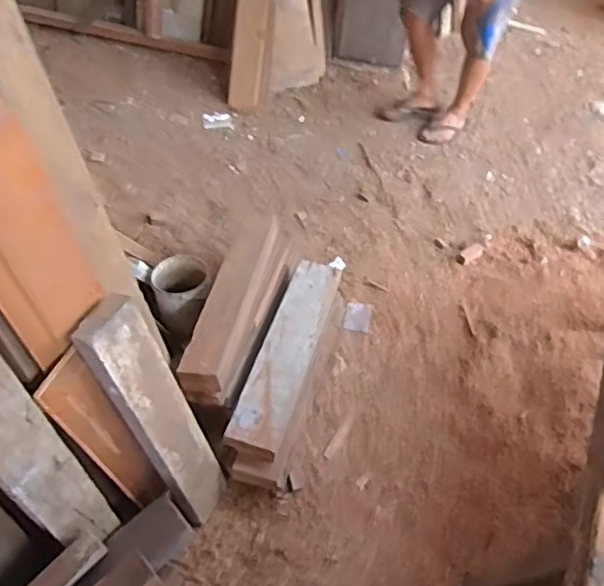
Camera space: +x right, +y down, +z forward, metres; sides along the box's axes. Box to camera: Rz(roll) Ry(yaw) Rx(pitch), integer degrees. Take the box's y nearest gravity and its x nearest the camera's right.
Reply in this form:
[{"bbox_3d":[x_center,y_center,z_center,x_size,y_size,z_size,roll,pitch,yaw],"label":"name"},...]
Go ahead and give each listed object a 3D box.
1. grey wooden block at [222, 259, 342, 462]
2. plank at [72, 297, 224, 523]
[{"bbox_3d":[-0.031,0.151,1.715,0.158,0.053,0.686,16,51,10],"label":"grey wooden block"},{"bbox_3d":[-0.299,0.290,1.311,0.060,0.663,0.140,23,52,40],"label":"plank"}]

